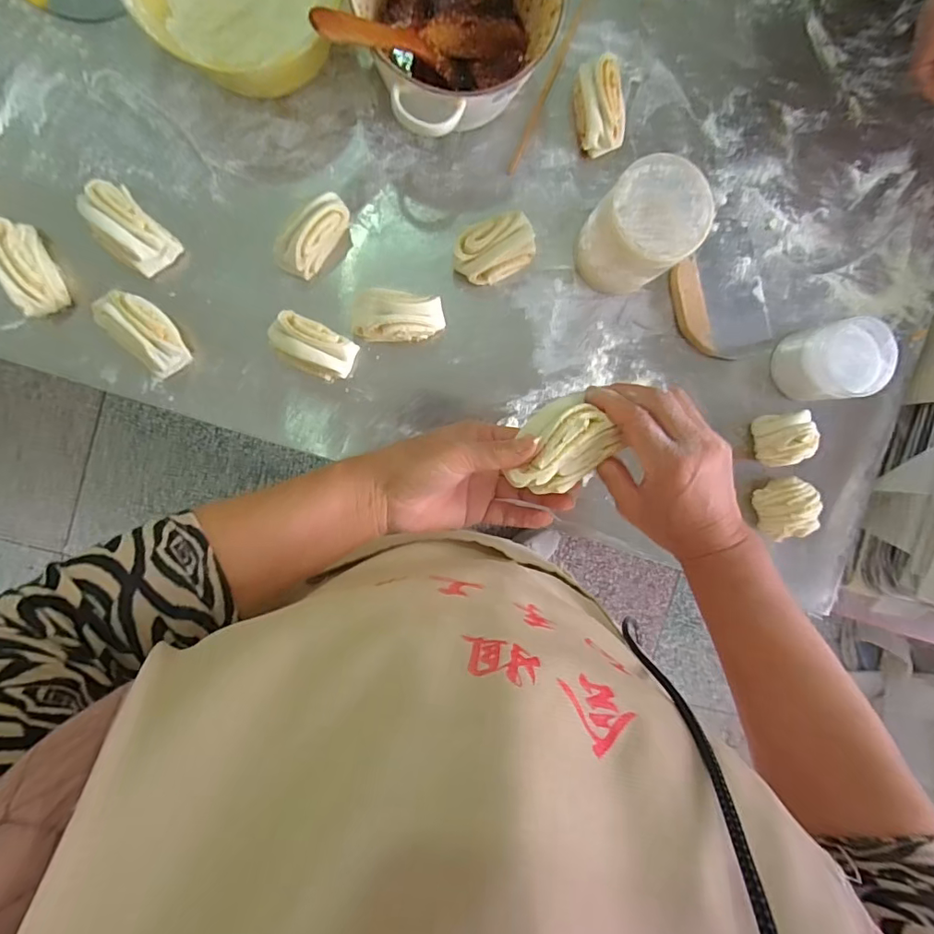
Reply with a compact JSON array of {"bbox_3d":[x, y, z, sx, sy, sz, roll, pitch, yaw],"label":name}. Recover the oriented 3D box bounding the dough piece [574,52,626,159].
[{"bbox_3d":[0.146,-0.393,0.568,0.050,0.044,0.091,-12,95,-4],"label":"dough piece"}]

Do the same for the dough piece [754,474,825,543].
[{"bbox_3d":[0.376,0.050,0.615,0.061,0.056,0.069,-15,95,-4],"label":"dough piece"}]

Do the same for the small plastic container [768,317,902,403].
[{"bbox_3d":[0.410,-0.119,0.589,0.081,0.086,0.081,0,94,-5],"label":"small plastic container"}]

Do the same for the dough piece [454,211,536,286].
[{"bbox_3d":[0.030,-0.235,0.566,0.087,0.045,0.054,-25,96,-3],"label":"dough piece"}]

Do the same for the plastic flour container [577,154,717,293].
[{"bbox_3d":[0.174,-0.239,0.534,0.091,0.122,0.092,0,94,-5],"label":"plastic flour container"}]

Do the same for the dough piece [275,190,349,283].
[{"bbox_3d":[-0.160,-0.242,0.545,0.038,0.052,0.090,38,90,-6],"label":"dough piece"}]

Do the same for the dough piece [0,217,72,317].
[{"bbox_3d":[-0.450,-0.201,0.527,0.046,0.049,0.090,-20,95,-3],"label":"dough piece"}]

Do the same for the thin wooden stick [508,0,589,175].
[{"bbox_3d":[0.093,-0.430,0.578,0.011,0.007,0.214,23,92,-6],"label":"thin wooden stick"}]

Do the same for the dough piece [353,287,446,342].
[{"bbox_3d":[-0.073,-0.159,0.558,0.093,0.047,0.052,6,93,-5],"label":"dough piece"}]

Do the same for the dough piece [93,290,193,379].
[{"bbox_3d":[-0.339,-0.141,0.543,0.055,0.045,0.097,-44,96,-1],"label":"dough piece"}]

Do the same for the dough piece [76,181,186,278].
[{"bbox_3d":[-0.351,-0.246,0.534,0.058,0.045,0.093,-44,96,-1],"label":"dough piece"}]

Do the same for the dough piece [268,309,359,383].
[{"bbox_3d":[-0.164,-0.126,0.556,0.088,0.043,0.050,23,92,-6],"label":"dough piece"}]

